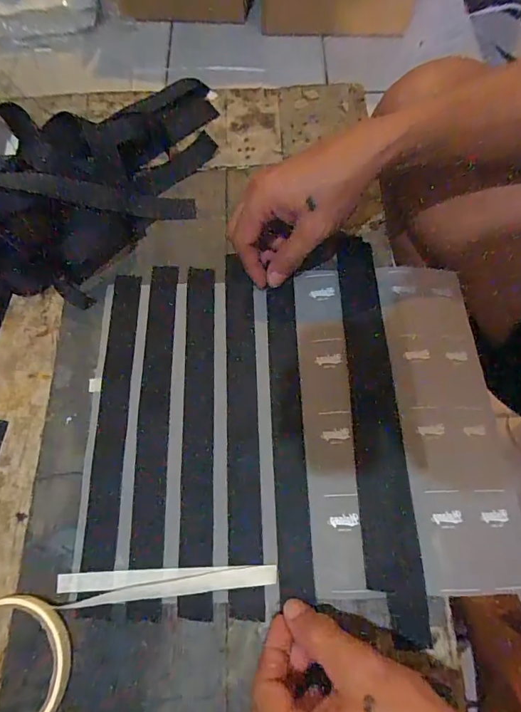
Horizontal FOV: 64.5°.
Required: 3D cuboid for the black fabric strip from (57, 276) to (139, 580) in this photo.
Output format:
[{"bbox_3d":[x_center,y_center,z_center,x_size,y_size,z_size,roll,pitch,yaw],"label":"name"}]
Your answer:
[{"bbox_3d":[-0.123,0.055,0.345,0.026,0.009,0.275,1,67,-7],"label":"black fabric strip"}]

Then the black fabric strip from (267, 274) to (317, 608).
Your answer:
[{"bbox_3d":[0.022,0.054,0.328,0.025,0.010,0.240,-3,69,2],"label":"black fabric strip"}]

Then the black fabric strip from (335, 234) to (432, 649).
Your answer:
[{"bbox_3d":[0.090,0.041,0.324,0.036,0.010,0.310,-4,69,7],"label":"black fabric strip"}]

